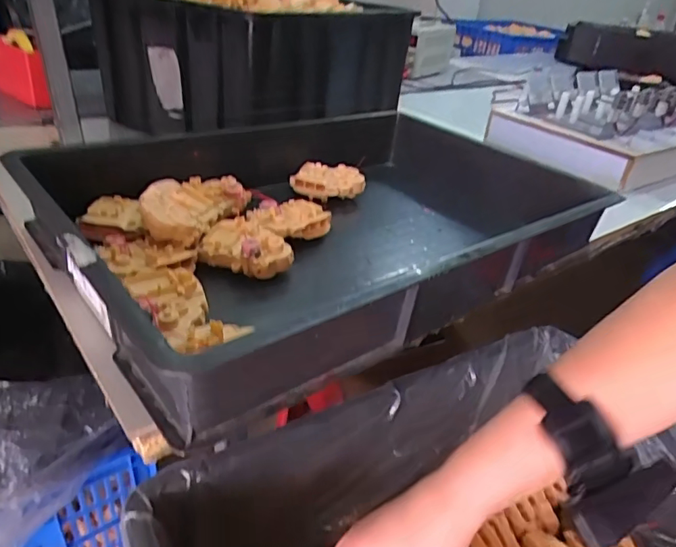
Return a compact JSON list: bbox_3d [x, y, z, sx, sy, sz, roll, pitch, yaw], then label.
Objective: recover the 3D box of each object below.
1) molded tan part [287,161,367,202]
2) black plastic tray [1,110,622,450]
[{"bbox_3d":[-0.015,-0.139,0.782,0.101,0.038,0.060,-10,35,-24],"label":"molded tan part"},{"bbox_3d":[-0.024,-0.089,0.662,0.621,0.104,0.484,-20,40,-36],"label":"black plastic tray"}]

